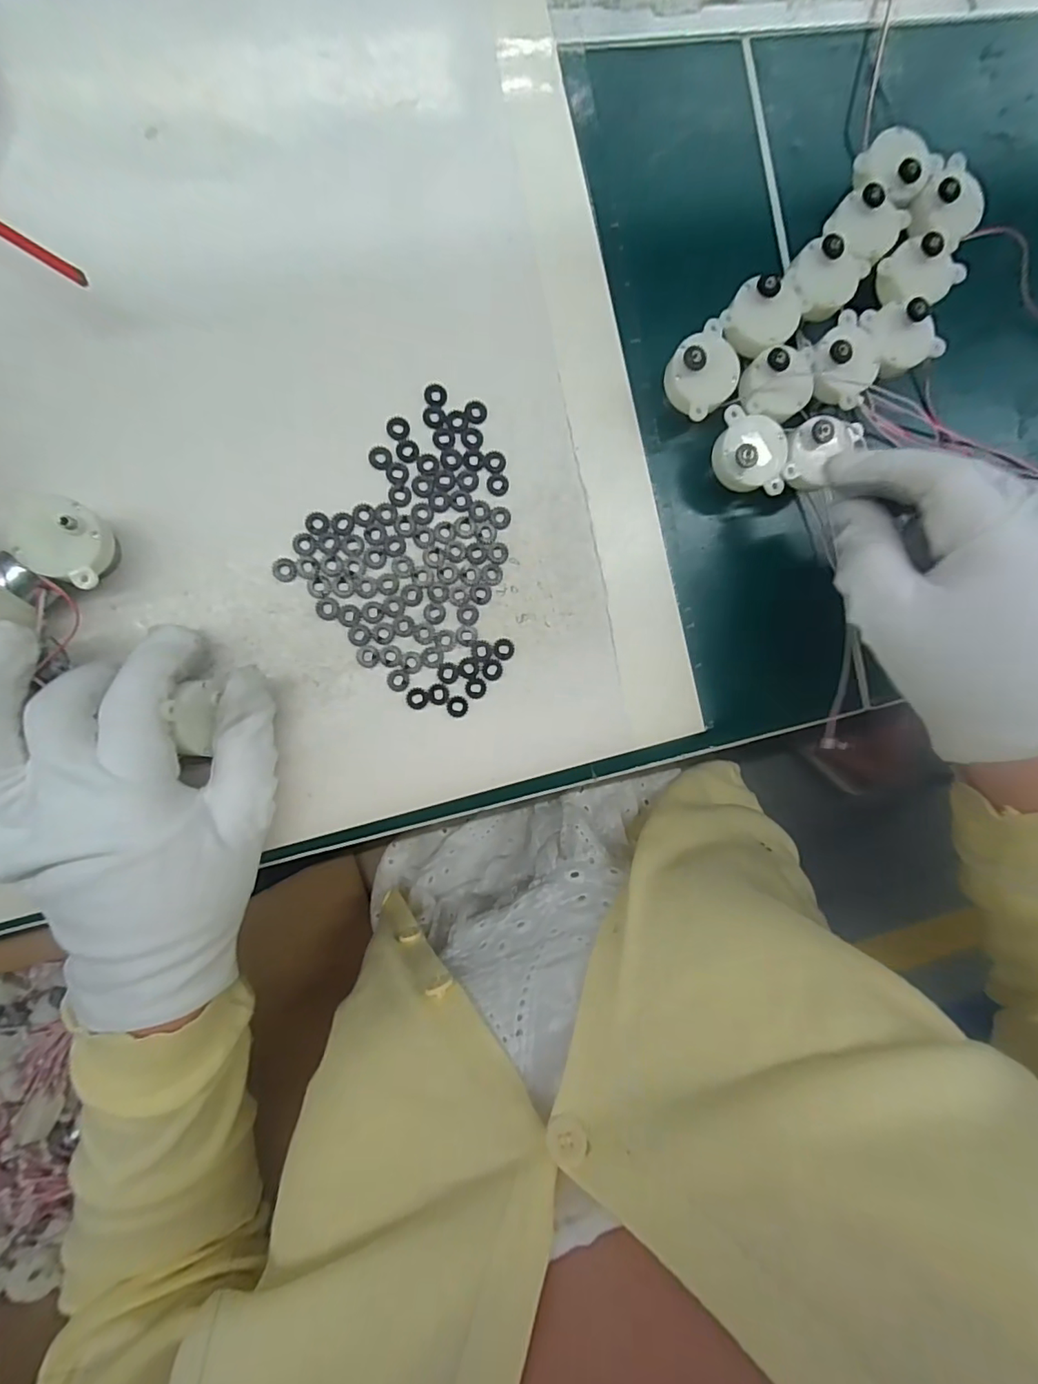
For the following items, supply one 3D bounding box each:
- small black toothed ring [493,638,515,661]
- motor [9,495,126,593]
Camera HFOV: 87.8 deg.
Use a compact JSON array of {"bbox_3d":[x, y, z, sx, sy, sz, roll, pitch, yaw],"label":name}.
[{"bbox_3d":[-0.007,-0.021,0.261,0.010,0.004,0.010,0,92,-8],"label":"small black toothed ring"},{"bbox_3d":[-0.184,-0.062,0.221,0.031,0.030,0.031,19,90,-8],"label":"motor"}]

